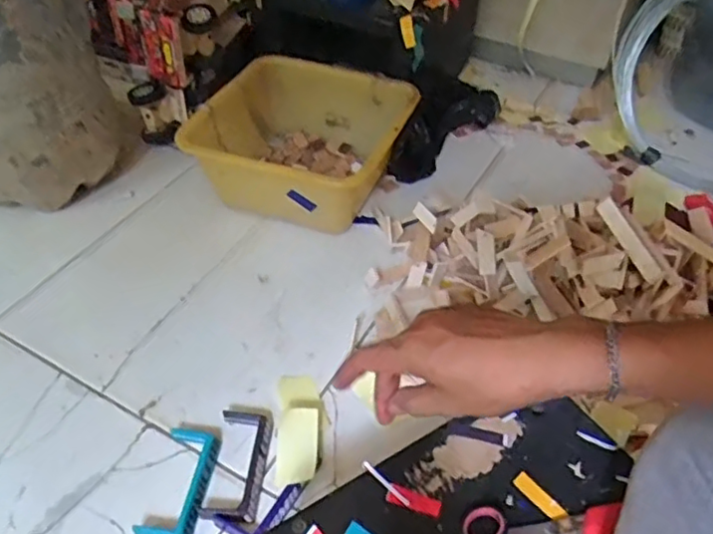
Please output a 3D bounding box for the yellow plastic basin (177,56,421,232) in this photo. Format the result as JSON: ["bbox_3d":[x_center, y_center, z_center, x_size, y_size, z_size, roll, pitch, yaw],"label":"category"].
[{"bbox_3d":[-0.076,-0.168,0.907,0.256,0.141,0.249,18,47,17],"label":"yellow plastic basin"}]

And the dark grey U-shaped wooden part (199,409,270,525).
[{"bbox_3d":[-0.116,0.193,0.618,0.050,0.016,0.111,4,45,3],"label":"dark grey U-shaped wooden part"}]

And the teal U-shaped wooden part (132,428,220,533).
[{"bbox_3d":[-0.170,0.210,0.611,0.053,0.020,0.110,7,45,6],"label":"teal U-shaped wooden part"}]

